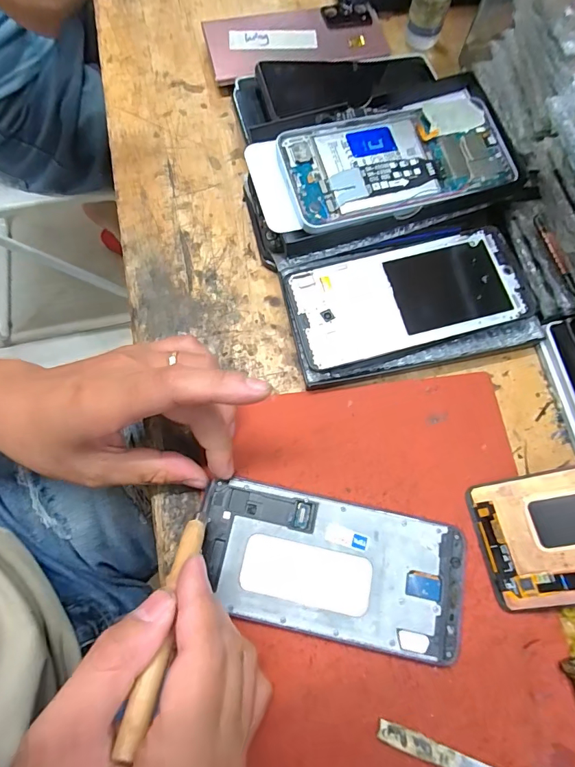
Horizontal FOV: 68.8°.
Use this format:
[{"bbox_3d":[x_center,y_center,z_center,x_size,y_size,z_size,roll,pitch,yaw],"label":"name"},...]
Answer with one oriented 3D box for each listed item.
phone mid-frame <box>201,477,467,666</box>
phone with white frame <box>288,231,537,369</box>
[{"bbox_3d":[0.024,0.104,0.241,0.152,0.005,0.075,15,73,4],"label":"phone mid-frame"},{"bbox_3d":[0.083,-0.059,0.285,0.156,0.004,0.072,-14,76,-4],"label":"phone with white frame"}]

